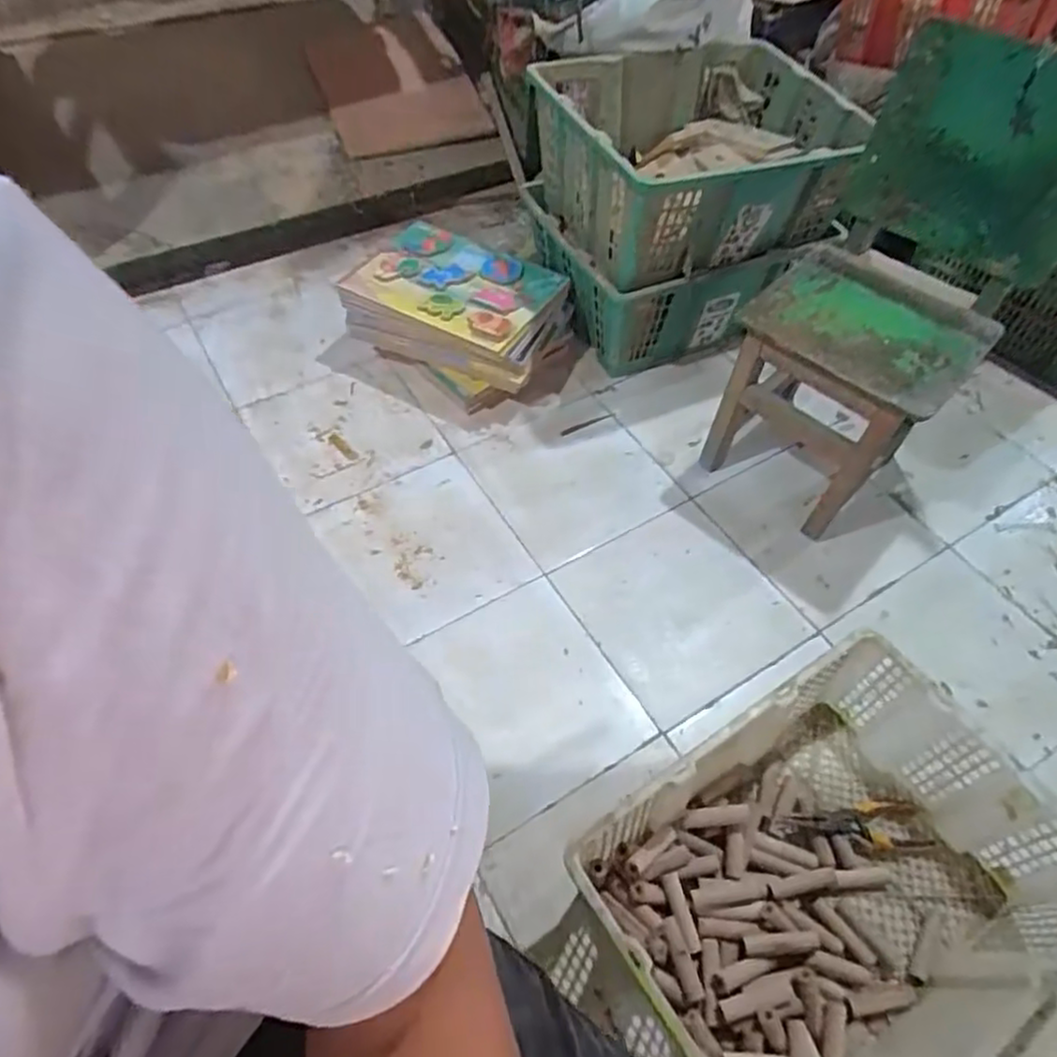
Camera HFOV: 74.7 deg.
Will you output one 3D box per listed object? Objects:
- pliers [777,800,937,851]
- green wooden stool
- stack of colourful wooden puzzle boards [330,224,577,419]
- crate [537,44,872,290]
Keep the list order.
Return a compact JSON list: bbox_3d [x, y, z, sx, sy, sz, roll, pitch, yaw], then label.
[{"bbox_3d":[0.401,0.364,0.851,0.181,0.019,0.059,-1,55,-5],"label":"pliers"},{"bbox_3d":[0.485,-0.223,1.105,0.294,0.320,0.300,40,61,21],"label":"green wooden stool"},{"bbox_3d":[-0.132,-0.413,1.297,0.394,0.146,0.282,26,57,13],"label":"stack of colourful wooden puzzle boards"},{"bbox_3d":[0.299,-0.668,1.207,0.520,0.231,0.479,-19,57,-14],"label":"crate"}]

